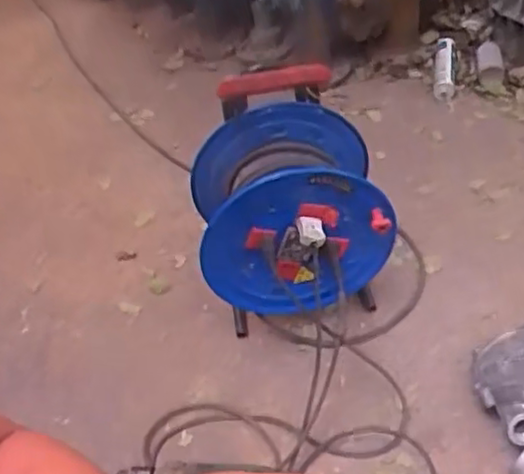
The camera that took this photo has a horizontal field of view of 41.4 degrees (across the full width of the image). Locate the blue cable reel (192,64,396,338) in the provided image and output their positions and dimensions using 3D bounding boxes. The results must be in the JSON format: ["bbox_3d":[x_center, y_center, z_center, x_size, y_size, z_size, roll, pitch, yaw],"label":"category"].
[{"bbox_3d":[0.045,-0.062,1.134,0.301,0.427,0.237,-7,43,3],"label":"blue cable reel"}]

